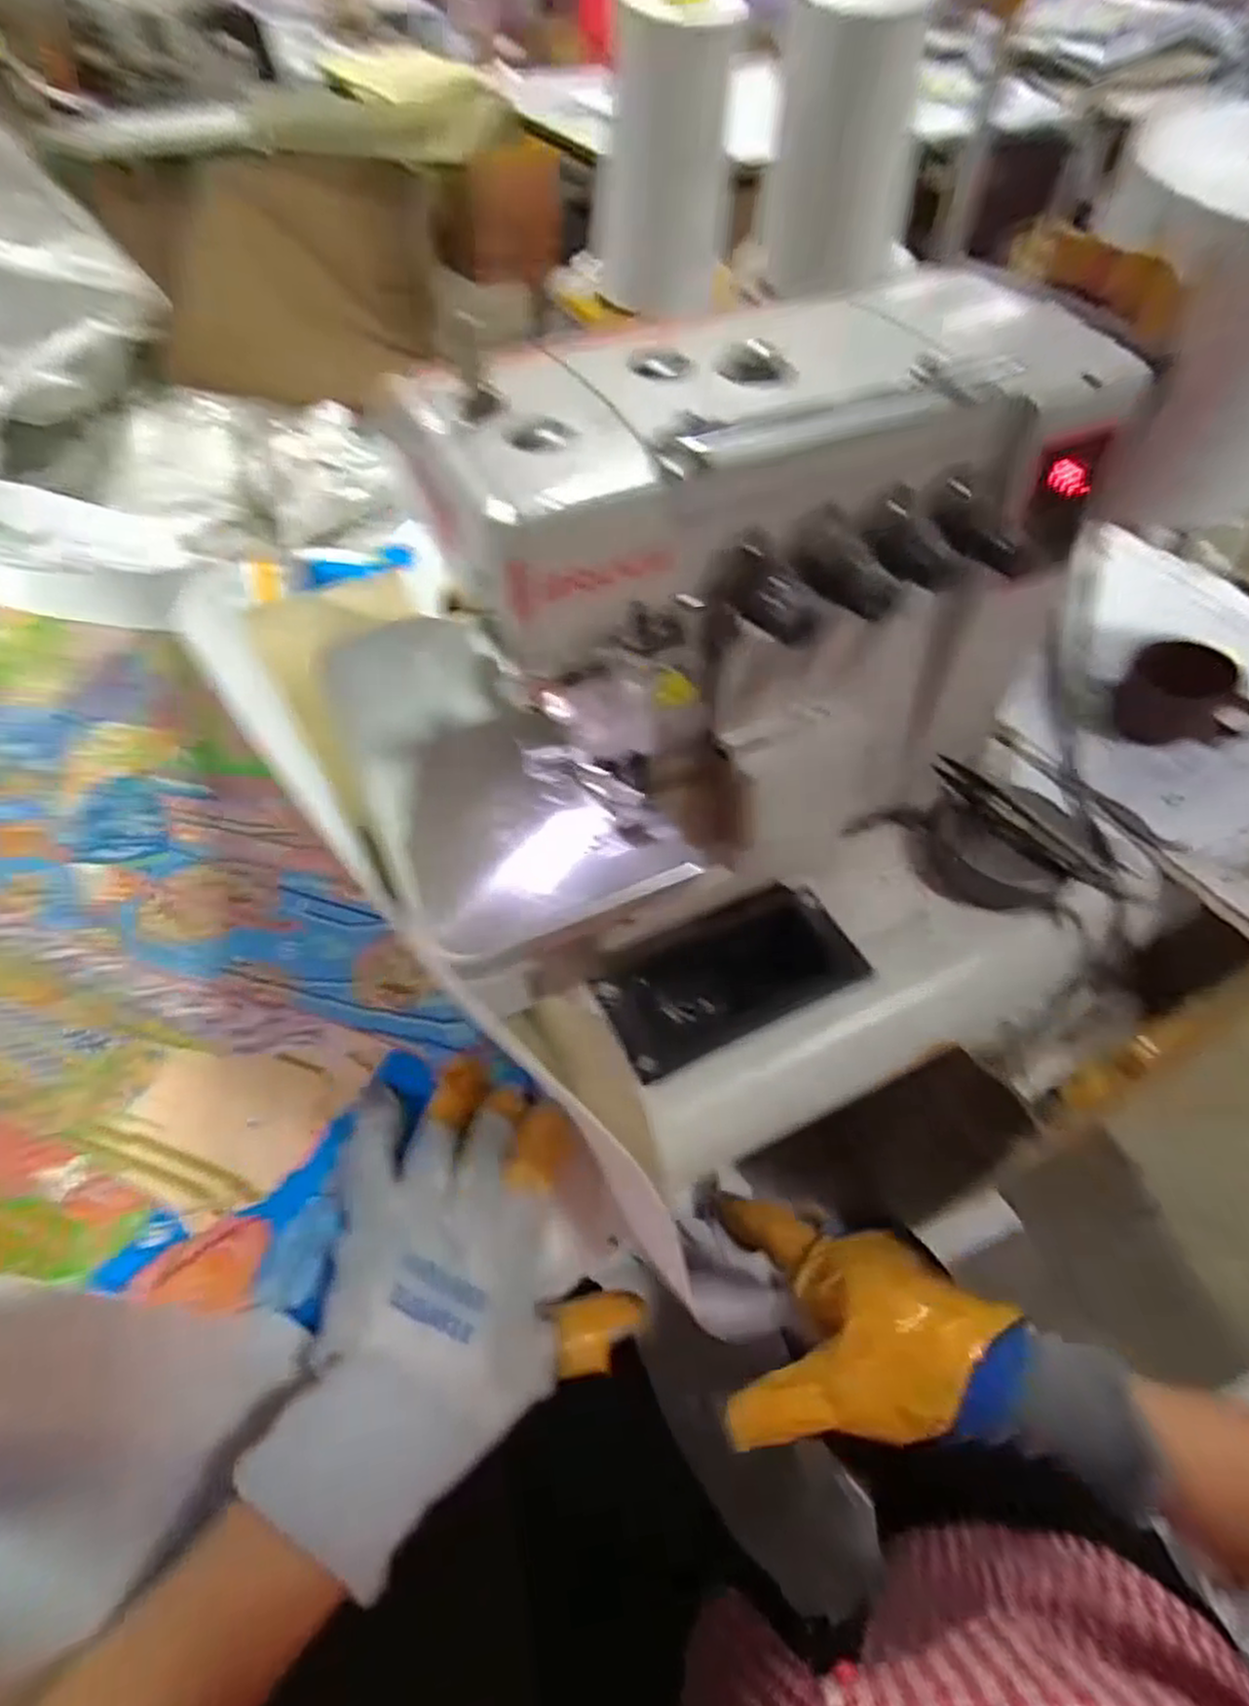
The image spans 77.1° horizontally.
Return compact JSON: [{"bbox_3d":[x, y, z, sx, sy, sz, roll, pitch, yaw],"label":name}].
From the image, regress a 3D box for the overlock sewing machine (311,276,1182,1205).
[{"bbox_3d":[0.092,-0.035,0.379,0.334,0.312,0.223,-24,55,-17],"label":"overlock sewing machine"}]

